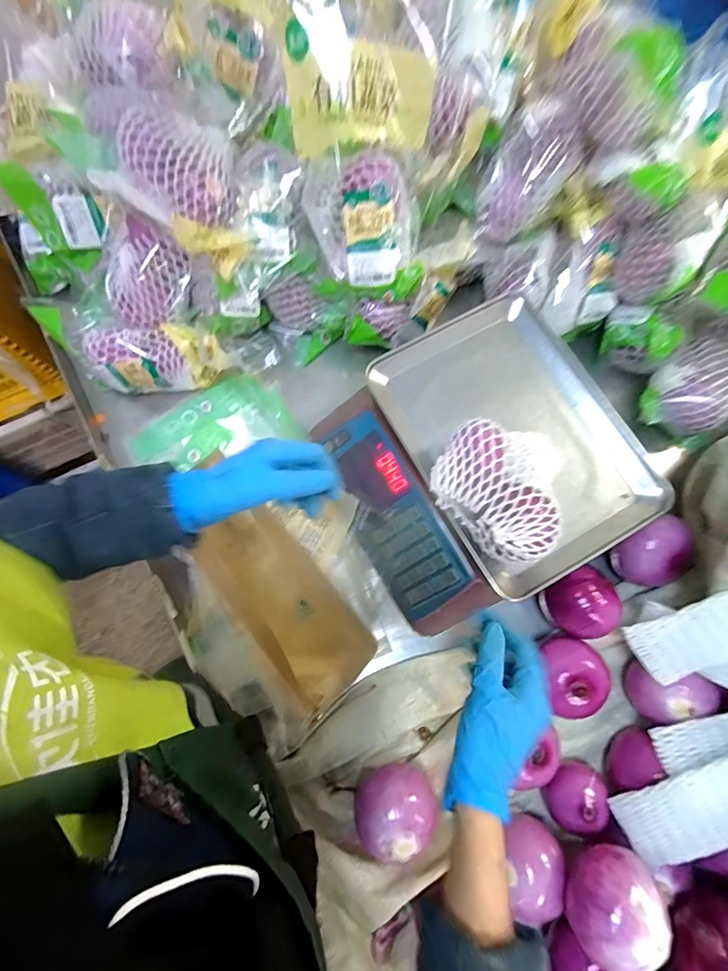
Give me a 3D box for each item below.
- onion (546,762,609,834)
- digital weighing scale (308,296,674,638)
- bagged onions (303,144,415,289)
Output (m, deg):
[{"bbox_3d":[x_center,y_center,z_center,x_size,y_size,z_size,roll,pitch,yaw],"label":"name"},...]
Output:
[{"bbox_3d":[0.237,0.349,0.479,0.059,0.053,0.056,0,75,1],"label":"onion"},{"bbox_3d":[0.140,-0.030,0.539,0.331,0.090,0.321,-29,77,-7],"label":"digital weighing scale"},{"bbox_3d":[-0.008,-0.325,0.526,0.130,0.060,0.143,3,114,19],"label":"bagged onions"}]

